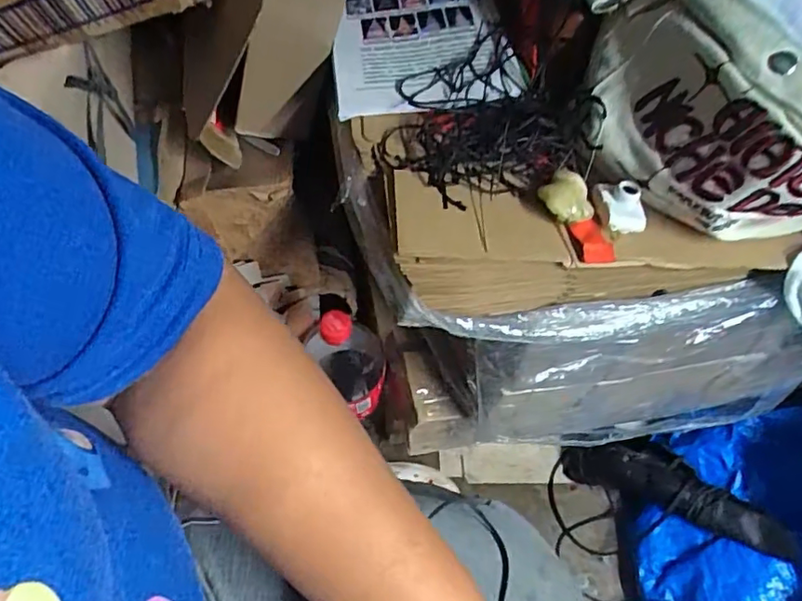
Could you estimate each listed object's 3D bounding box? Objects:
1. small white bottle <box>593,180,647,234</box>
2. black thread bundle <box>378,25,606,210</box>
[{"bbox_3d":[0.165,-0.072,0.435,0.030,0.024,0.039,2,55,-4],"label":"small white bottle"},{"bbox_3d":[0.065,-0.143,0.464,0.154,0.046,0.149,-30,62,-23],"label":"black thread bundle"}]

